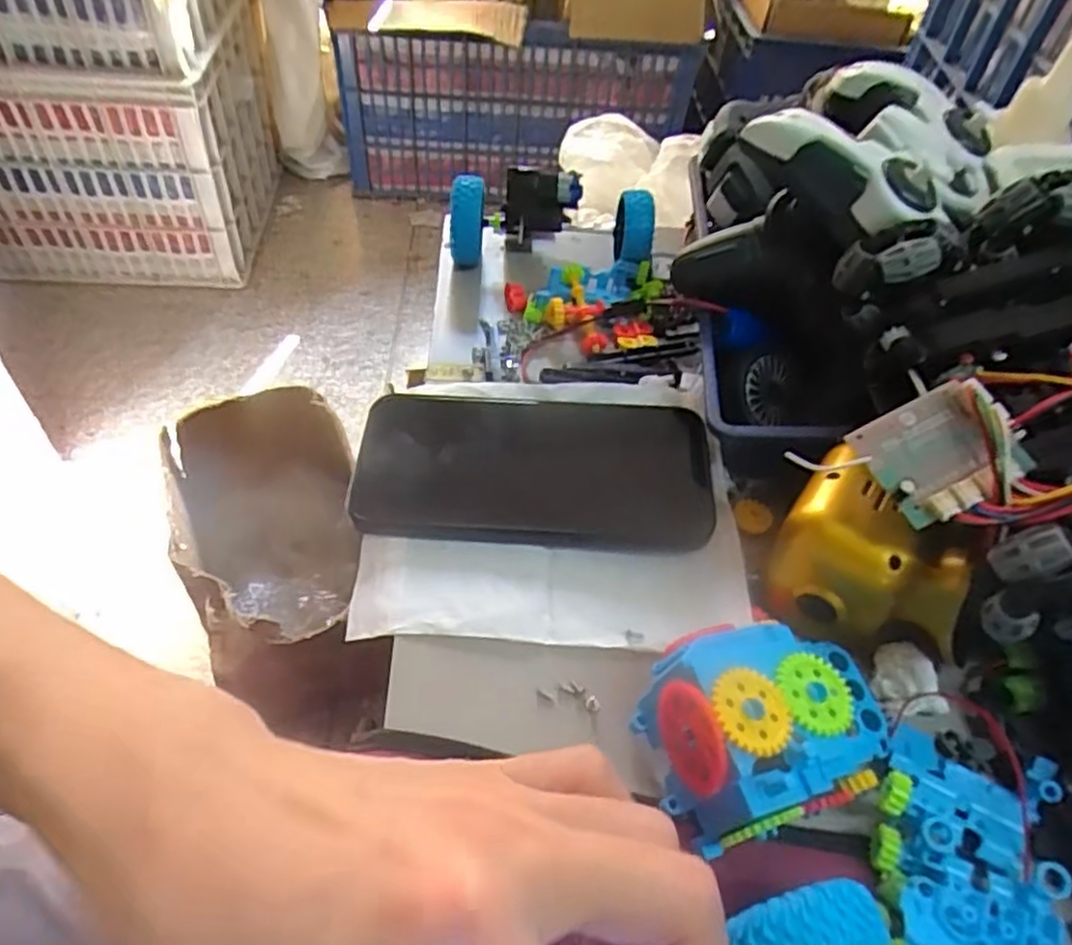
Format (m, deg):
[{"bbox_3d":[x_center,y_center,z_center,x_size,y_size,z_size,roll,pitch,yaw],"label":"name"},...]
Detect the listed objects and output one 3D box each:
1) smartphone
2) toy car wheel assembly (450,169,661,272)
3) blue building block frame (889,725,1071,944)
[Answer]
[{"bbox_3d":[0.000,-0.006,0.331,0.156,0.014,0.076,5,50,-1],"label":"smartphone"},{"bbox_3d":[0.010,-0.152,0.433,0.118,0.044,0.051,6,50,2],"label":"toy car wheel assembly"},{"bbox_3d":[0.142,0.123,0.231,0.050,0.020,0.085,18,50,9],"label":"blue building block frame"}]

